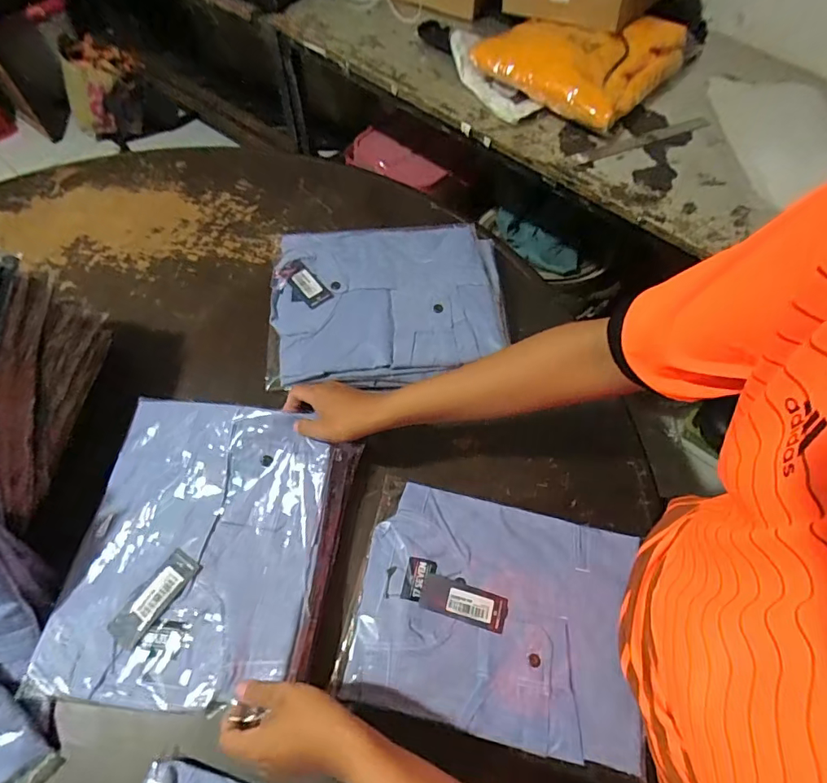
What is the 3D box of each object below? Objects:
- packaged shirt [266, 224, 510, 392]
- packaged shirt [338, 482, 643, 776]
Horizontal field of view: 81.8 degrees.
[{"bbox_3d":[-0.039,-0.139,0.709,0.337,0.044,0.273,-3,62,-3],"label":"packaged shirt"},{"bbox_3d":[0.097,0.251,0.553,0.306,0.016,0.246,11,62,4],"label":"packaged shirt"}]

